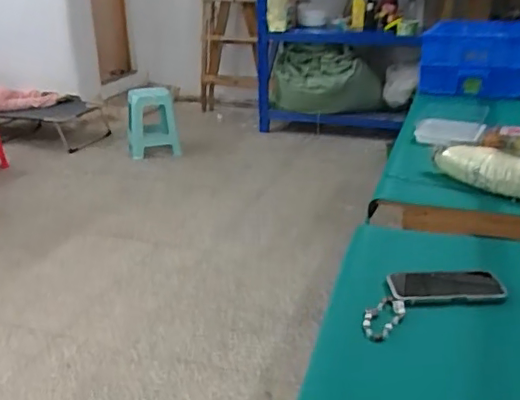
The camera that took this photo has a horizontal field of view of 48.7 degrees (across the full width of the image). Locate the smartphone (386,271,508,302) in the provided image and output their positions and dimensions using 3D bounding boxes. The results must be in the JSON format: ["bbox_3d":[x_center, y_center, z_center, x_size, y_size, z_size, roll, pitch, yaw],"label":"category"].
[{"bbox_3d":[0.293,0.132,0.904,0.169,0.010,0.084,0,23,2],"label":"smartphone"}]

